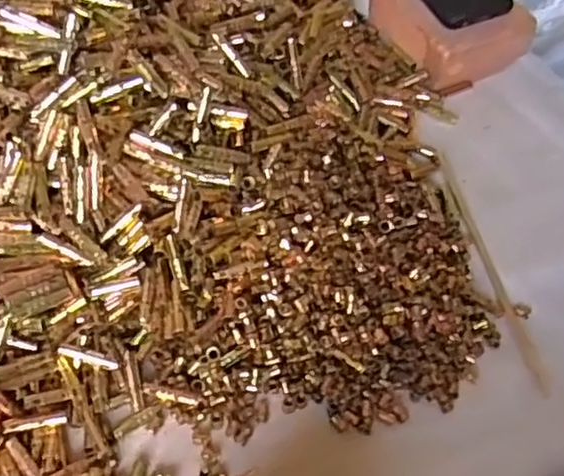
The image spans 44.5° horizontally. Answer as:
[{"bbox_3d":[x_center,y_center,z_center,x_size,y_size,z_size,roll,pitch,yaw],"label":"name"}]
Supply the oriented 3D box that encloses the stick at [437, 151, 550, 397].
[{"bbox_3d":[0.164,0.017,0.548,0.011,0.004,0.224,-9,58,-10],"label":"stick"}]

